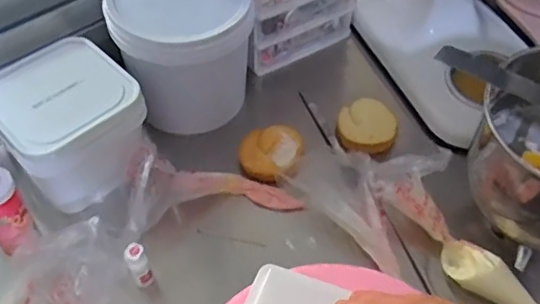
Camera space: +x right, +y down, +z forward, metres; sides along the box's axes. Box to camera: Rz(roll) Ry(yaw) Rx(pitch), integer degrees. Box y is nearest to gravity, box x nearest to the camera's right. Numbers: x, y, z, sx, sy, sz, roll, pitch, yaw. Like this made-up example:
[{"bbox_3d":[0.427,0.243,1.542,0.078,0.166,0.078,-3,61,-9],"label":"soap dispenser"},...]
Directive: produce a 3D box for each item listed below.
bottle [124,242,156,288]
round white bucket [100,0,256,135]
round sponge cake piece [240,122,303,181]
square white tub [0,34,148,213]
[{"bbox_3d":[-0.156,0.137,0.679,0.023,0.063,0.028,-25,56,-19],"label":"bottle"},{"bbox_3d":[-0.124,-0.165,0.830,0.186,0.187,0.184,0,51,0],"label":"round white bucket"},{"bbox_3d":[0.001,-0.005,0.813,0.088,0.028,0.099,10,52,8],"label":"round sponge cake piece"},{"bbox_3d":[-0.270,-0.036,0.772,0.166,0.128,0.175,-36,60,-25],"label":"square white tub"}]

